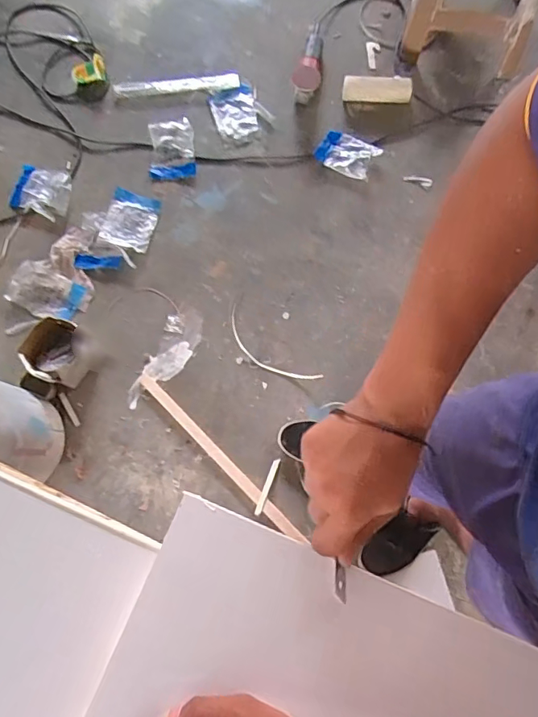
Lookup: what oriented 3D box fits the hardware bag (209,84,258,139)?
[{"bbox_3d":[-0.110,-0.759,1.560,0.135,0.019,0.181,-8,73,-1],"label":"hardware bag"}]

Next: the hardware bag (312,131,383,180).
[{"bbox_3d":[0.232,-0.606,1.500,0.170,0.035,0.114,27,76,9],"label":"hardware bag"}]

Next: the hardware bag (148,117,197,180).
[{"bbox_3d":[-0.292,-0.634,1.523,0.134,0.028,0.180,-3,73,1],"label":"hardware bag"}]

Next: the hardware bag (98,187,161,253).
[{"bbox_3d":[-0.398,-0.403,1.465,0.145,0.021,0.173,17,74,6],"label":"hardware bag"}]

